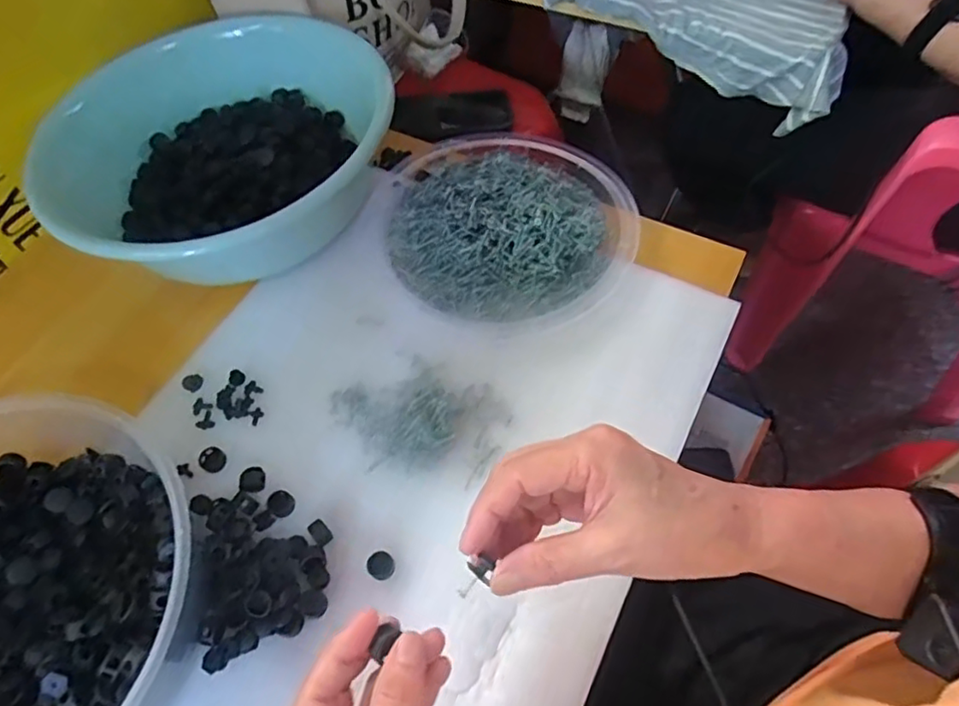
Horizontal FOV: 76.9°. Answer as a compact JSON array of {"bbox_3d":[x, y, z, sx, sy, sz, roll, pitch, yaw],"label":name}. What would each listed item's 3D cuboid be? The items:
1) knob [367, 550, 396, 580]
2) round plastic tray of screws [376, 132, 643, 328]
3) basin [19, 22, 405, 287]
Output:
[{"bbox_3d":[-0.066,0.143,0.406,0.018,0.010,0.018,-1,58,2],"label":"knob"},{"bbox_3d":[0.025,-0.127,0.536,0.225,0.039,0.217,-1,58,2],"label":"round plastic tray of screws"},{"bbox_3d":[-0.232,-0.181,0.534,0.222,0.097,0.280,26,63,17],"label":"basin"}]

